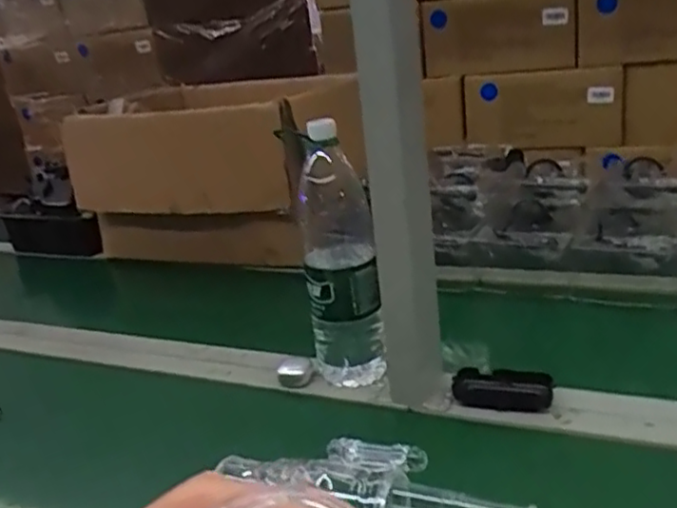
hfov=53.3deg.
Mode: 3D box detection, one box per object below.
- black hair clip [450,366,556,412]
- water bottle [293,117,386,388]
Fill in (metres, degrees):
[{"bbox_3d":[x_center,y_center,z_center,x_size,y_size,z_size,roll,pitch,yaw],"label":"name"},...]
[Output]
[{"bbox_3d":[0.190,0.156,0.783,0.113,0.032,0.051,6,24,32],"label":"black hair clip"},{"bbox_3d":[0.003,0.015,0.806,0.093,0.320,0.077,-7,21,-1],"label":"water bottle"}]

